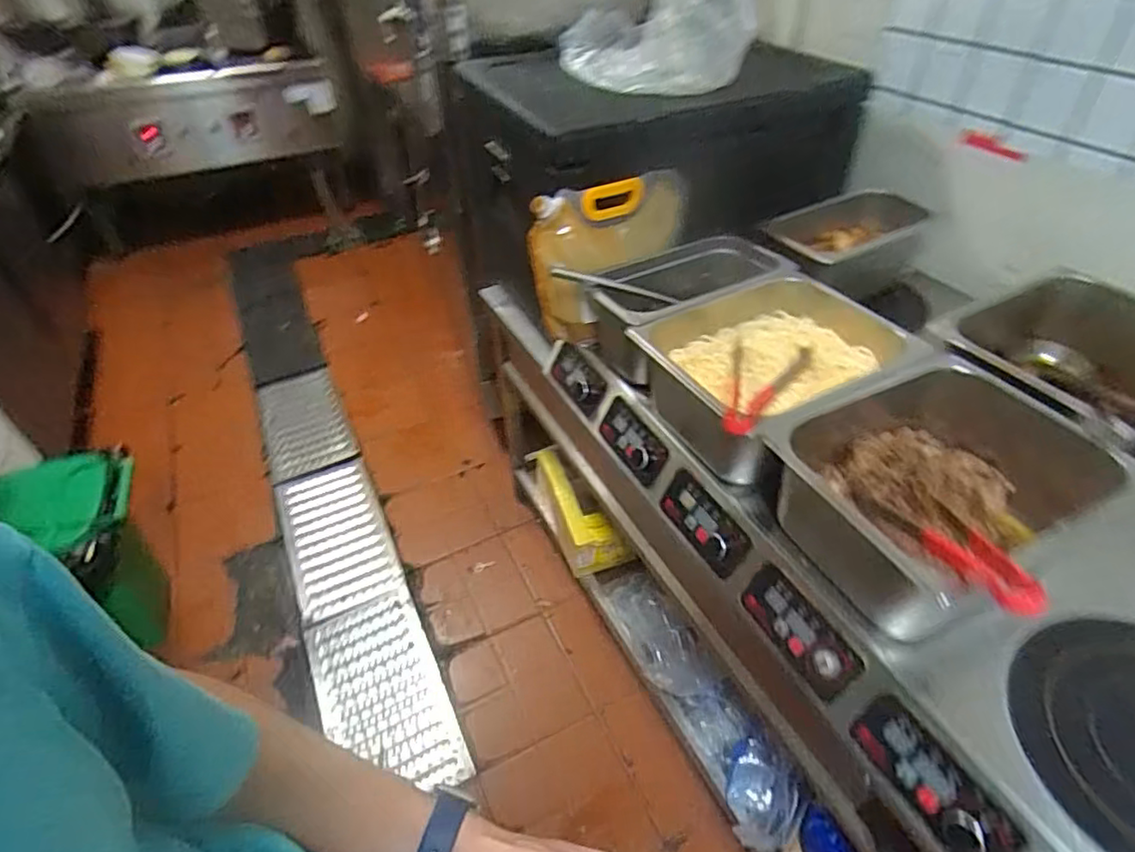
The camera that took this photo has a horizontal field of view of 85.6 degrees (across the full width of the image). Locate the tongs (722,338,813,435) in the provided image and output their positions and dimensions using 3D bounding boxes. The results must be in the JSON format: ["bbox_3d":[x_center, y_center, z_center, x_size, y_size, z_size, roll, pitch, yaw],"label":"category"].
[{"bbox_3d":[0.241,-0.053,0.778,0.103,0.037,0.278,16,30,19],"label":"tongs"}]

